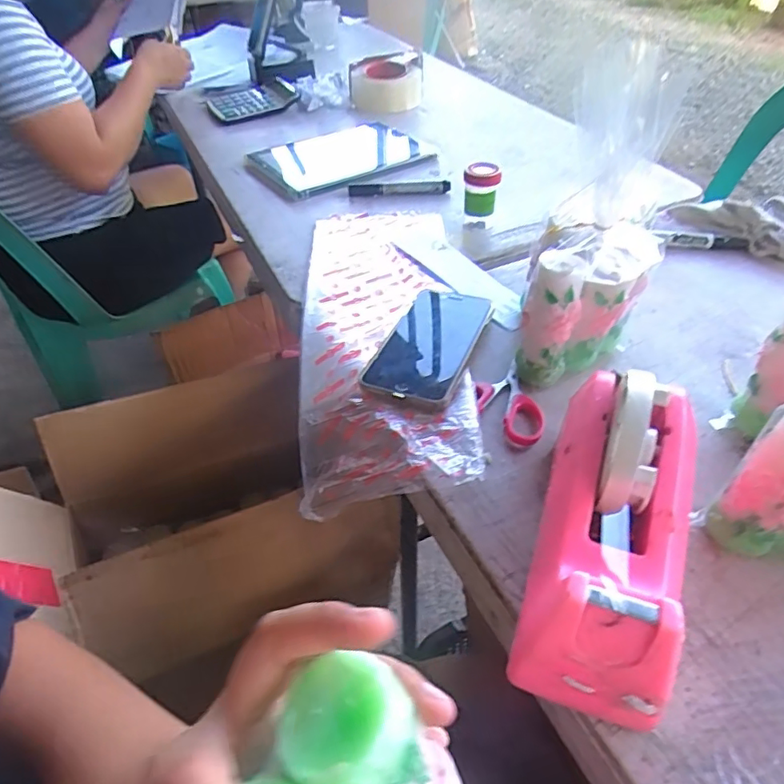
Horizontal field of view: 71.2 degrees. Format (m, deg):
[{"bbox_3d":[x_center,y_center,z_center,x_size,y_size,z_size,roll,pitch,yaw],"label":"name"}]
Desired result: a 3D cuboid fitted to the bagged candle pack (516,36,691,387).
[{"bbox_3d":[0.156,-0.078,0.443,0.082,0.144,0.094,21,49,21],"label":"bagged candle pack"}]

